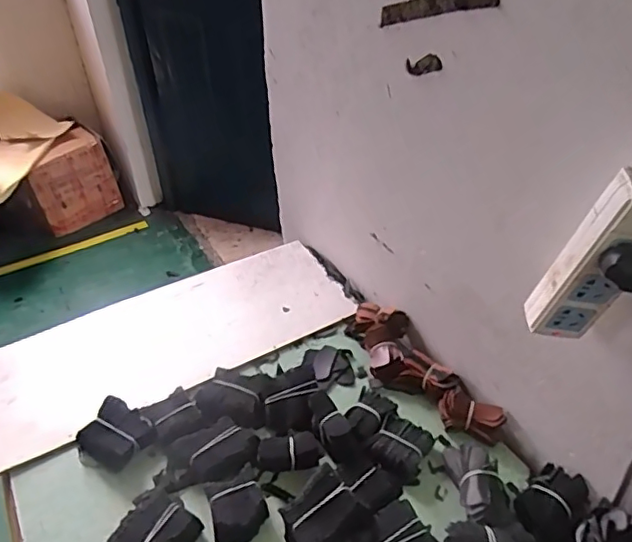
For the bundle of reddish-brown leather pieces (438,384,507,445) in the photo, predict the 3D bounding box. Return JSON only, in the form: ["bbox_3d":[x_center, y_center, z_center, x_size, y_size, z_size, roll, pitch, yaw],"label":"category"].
[{"bbox_3d":[0.195,0.182,0.707,0.081,0.048,0.040,17,13,22],"label":"bundle of reddish-brown leather pieces"}]

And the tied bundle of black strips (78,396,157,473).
[{"bbox_3d":[-0.244,0.200,0.685,0.079,0.033,0.072,25,45,30],"label":"tied bundle of black strips"}]

